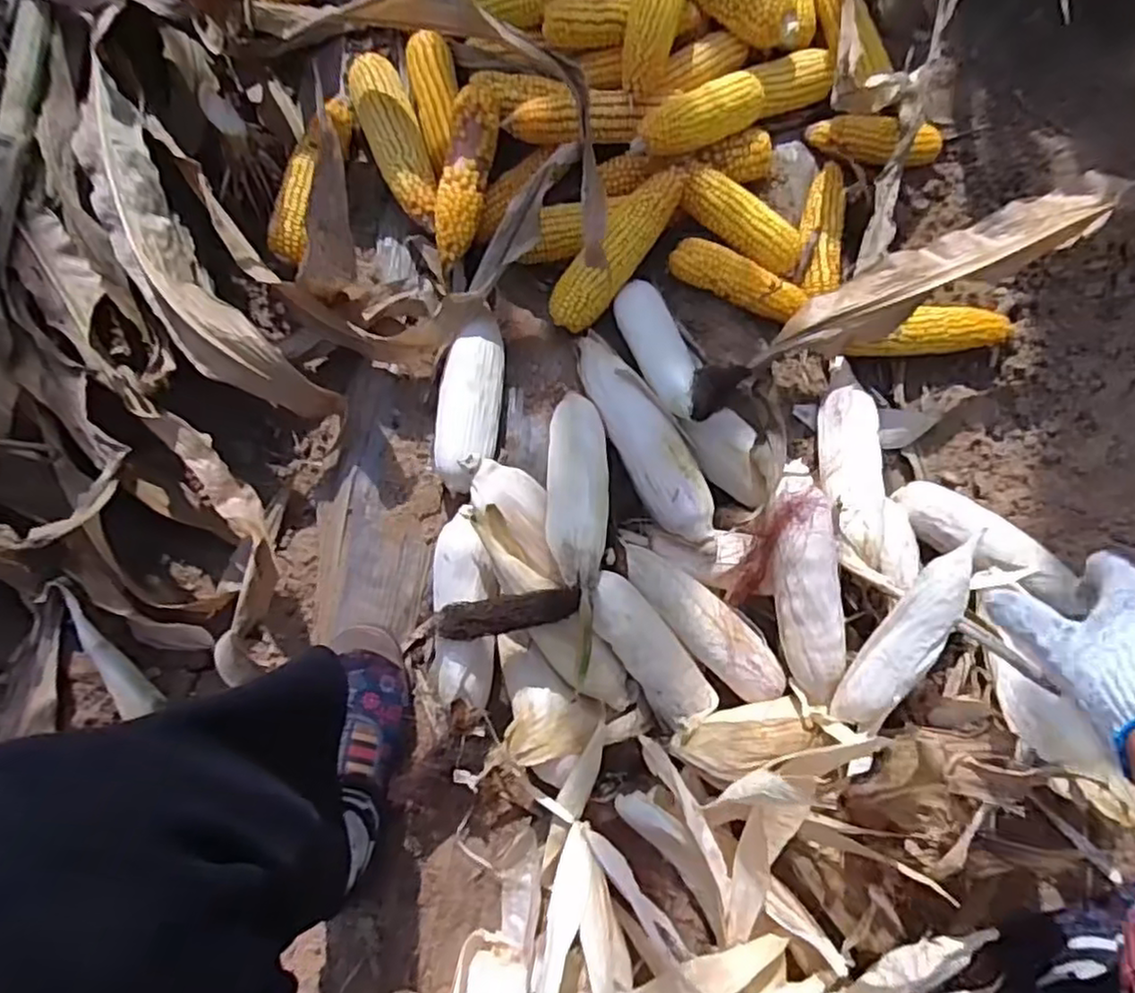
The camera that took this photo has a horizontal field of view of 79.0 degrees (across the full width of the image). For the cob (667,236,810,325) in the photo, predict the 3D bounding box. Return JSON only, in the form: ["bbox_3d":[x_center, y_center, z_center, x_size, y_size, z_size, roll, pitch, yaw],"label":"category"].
[{"bbox_3d":[0.172,-0.222,0.703,0.138,0.033,0.038,25,81,3],"label":"cob"}]

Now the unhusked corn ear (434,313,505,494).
[{"bbox_3d":[-0.098,-0.096,0.677,0.062,0.059,0.187,4,81,0],"label":"unhusked corn ear"}]

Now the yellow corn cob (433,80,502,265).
[{"bbox_3d":[-0.104,-0.325,0.701,0.049,0.037,0.192,9,81,1],"label":"yellow corn cob"}]

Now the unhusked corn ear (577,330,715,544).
[{"bbox_3d":[0.072,-0.063,0.657,0.060,0.061,0.236,-25,82,-5],"label":"unhusked corn ear"}]

